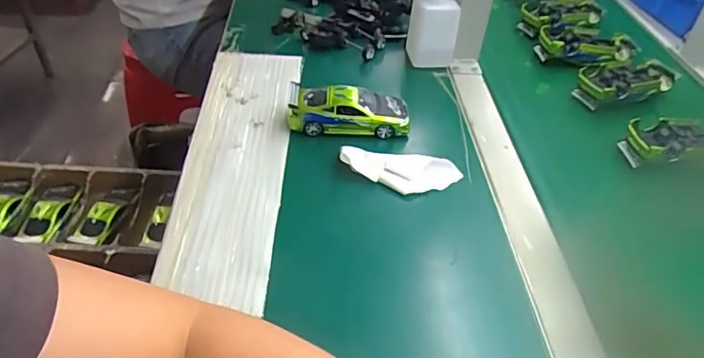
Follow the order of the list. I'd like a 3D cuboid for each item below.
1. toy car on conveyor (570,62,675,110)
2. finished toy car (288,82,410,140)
[{"bbox_3d":[0.341,-0.118,0.630,0.127,0.033,0.056,-6,44,-11],"label":"toy car on conveyor"},{"bbox_3d":[-0.004,-0.080,0.553,0.128,0.034,0.055,2,43,-3],"label":"finished toy car"}]

